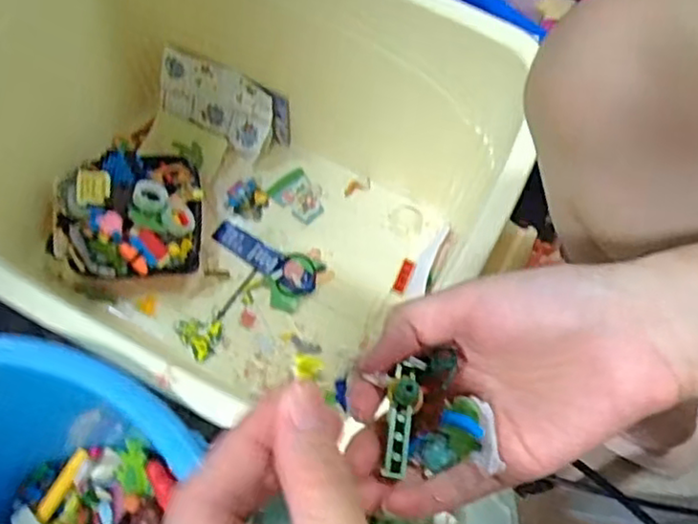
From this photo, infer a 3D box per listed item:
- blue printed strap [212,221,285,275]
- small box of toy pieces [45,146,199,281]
[{"bbox_3d":[-0.117,-0.016,0.766,0.088,0.008,0.031,30,72,15],"label":"blue printed strap"},{"bbox_3d":[-0.244,-0.052,0.737,0.157,0.067,0.150,-6,69,-3],"label":"small box of toy pieces"}]

